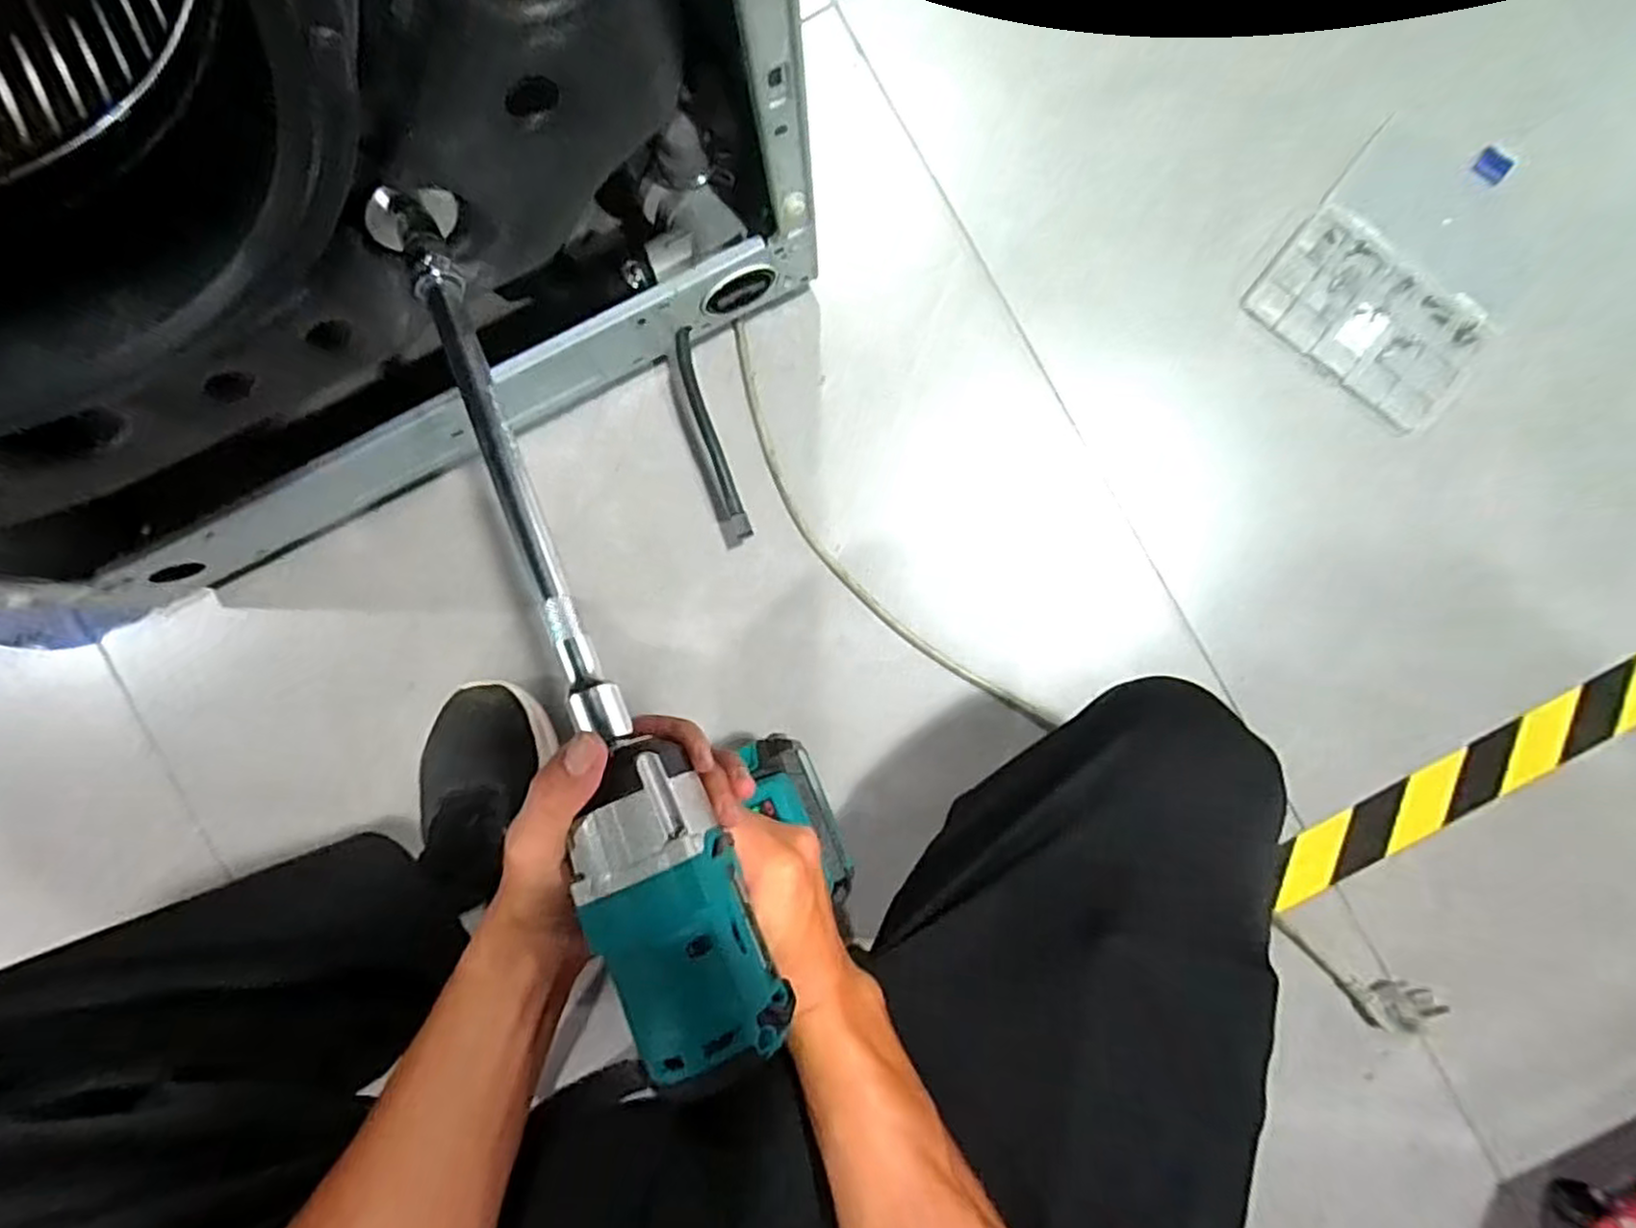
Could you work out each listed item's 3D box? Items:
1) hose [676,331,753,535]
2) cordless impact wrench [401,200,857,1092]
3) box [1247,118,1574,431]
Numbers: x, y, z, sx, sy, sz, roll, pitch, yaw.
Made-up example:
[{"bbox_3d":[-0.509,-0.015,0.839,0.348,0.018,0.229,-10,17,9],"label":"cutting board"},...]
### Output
[{"bbox_3d":[-0.082,-0.138,0.567,0.015,0.010,0.163,-17,90,2],"label":"hose"},{"bbox_3d":[-0.104,-0.010,0.361,0.066,0.225,0.387,-26,93,3],"label":"cordless impact wrench"},{"bbox_3d":[0.468,-0.275,0.577,0.170,0.018,0.200,39,92,1],"label":"box"}]

